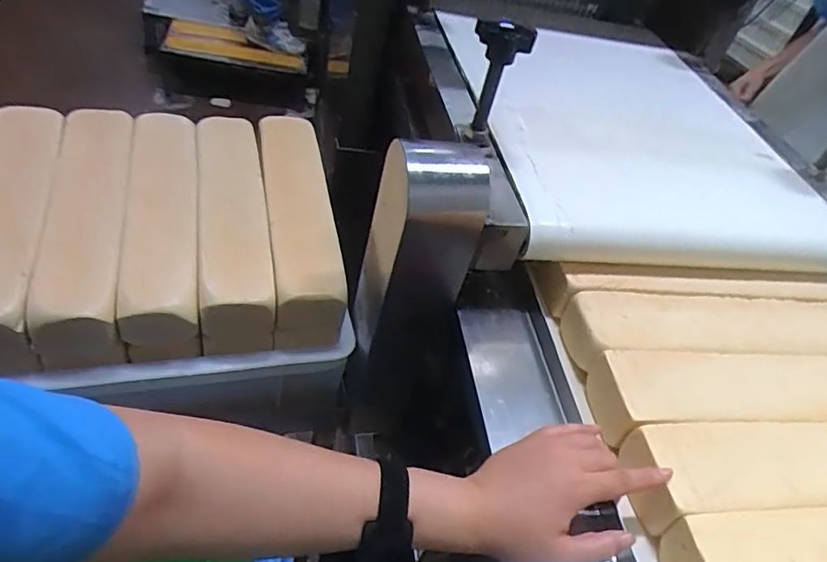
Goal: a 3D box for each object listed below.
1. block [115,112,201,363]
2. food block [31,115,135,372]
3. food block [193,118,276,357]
[{"bbox_3d":[-0.259,-0.058,0.603,0.067,0.071,0.273,-4,65,-12],"label":"block"},{"bbox_3d":[-0.322,-0.052,0.575,0.065,0.070,0.285,-5,60,-12],"label":"food block"},{"bbox_3d":[-0.196,-0.062,0.633,0.072,0.099,0.268,-4,61,-12],"label":"food block"}]

